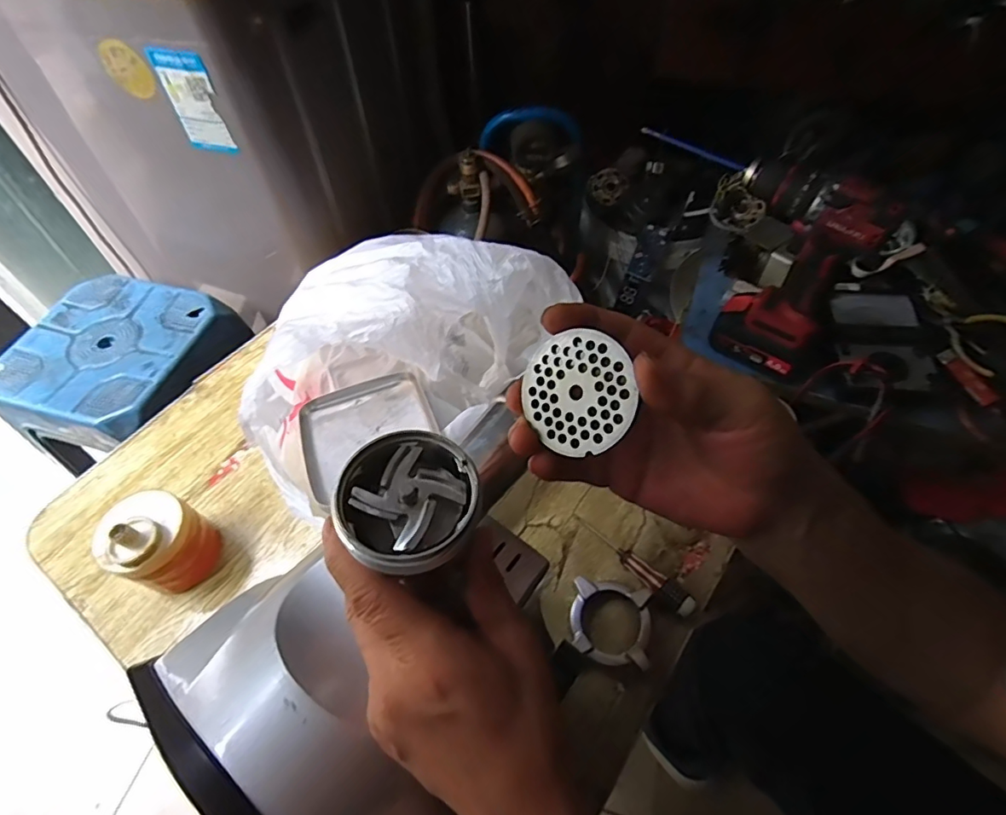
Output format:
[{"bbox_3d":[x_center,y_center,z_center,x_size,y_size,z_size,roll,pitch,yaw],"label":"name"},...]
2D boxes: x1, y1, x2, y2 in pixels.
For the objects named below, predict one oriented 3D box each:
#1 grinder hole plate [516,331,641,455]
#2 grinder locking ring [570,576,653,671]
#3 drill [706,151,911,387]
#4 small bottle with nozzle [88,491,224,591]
[{"bbox_3d":[0.036,-0.007,0.251,0.055,0.004,0.056,0,90,34],"label":"grinder hole plate"},{"bbox_3d":[0.103,0.205,0.502,0.075,0.020,0.075,10,57,7],"label":"grinder locking ring"},{"bbox_3d":[0.333,-0.160,0.619,0.160,0.240,0.076,34,63,21],"label":"drill"},{"bbox_3d":[-0.347,0.137,0.531,0.074,0.108,0.086,24,60,16],"label":"small bottle with nozzle"}]

